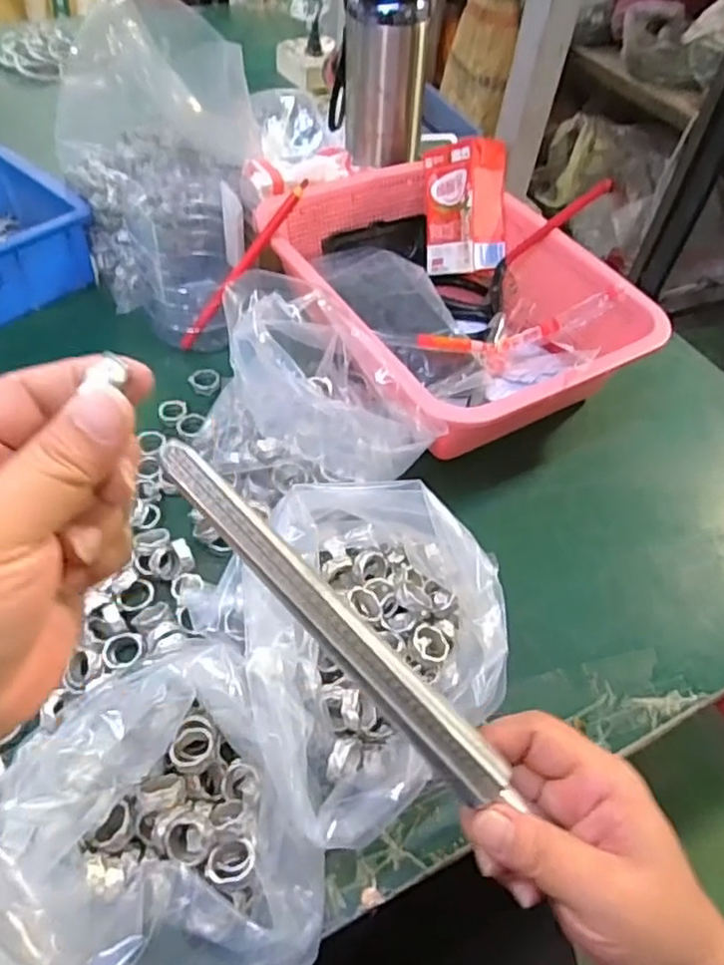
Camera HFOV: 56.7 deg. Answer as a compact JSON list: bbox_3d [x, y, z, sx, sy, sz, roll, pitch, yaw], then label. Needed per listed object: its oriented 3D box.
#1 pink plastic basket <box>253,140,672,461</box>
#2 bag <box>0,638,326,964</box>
[{"bbox_3d":[0.065,-0.156,0.548,0.238,0.098,0.305,-16,54,-18],"label":"pink plastic basket"},{"bbox_3d":[-0.095,0.152,0.305,0.146,0.073,0.158,-1,51,-6],"label":"bag"}]

